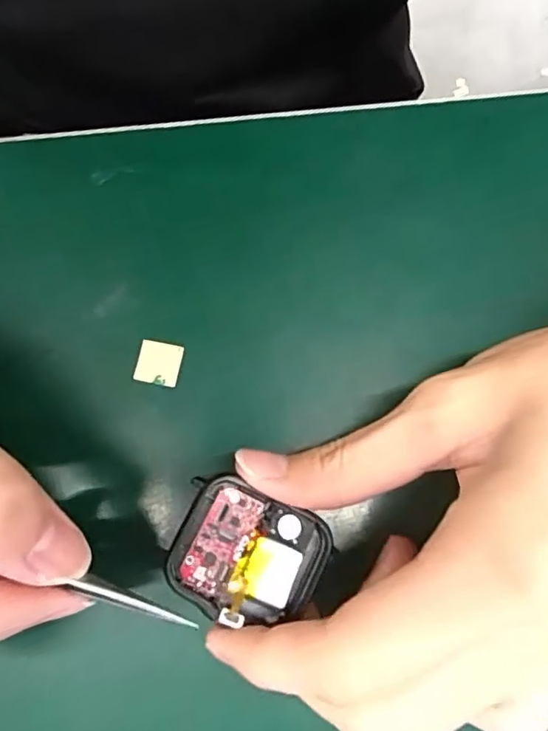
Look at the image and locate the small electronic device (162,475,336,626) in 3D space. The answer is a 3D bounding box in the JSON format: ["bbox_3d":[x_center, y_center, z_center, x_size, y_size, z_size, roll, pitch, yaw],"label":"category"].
[{"bbox_3d":[-0.008,0.056,0.164,0.043,0.009,0.036,25,77,6],"label":"small electronic device"}]

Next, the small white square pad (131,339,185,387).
[{"bbox_3d":[-0.042,-0.001,0.203,0.016,0.004,0.015,11,79,3],"label":"small white square pad"}]

